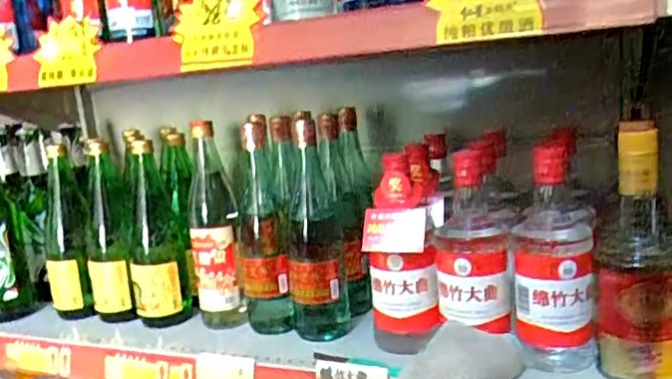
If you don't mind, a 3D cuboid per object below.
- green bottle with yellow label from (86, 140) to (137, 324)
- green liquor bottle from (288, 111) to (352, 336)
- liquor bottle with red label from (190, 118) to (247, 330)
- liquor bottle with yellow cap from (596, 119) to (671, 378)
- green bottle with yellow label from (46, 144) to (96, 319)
[{"bbox_3d":[-0.306,0.060,0.809,0.064,0.232,0.064,-9,11,-19],"label":"green bottle with yellow label"},{"bbox_3d":[-0.024,0.048,0.721,0.072,0.250,0.071,-6,11,-4],"label":"green liquor bottle"},{"bbox_3d":[-0.157,0.045,0.774,0.057,0.256,0.067,-6,11,-6],"label":"liquor bottle with red label"},{"bbox_3d":[0.286,0.056,0.567,0.071,0.234,0.084,0,12,25],"label":"liquor bottle with yellow cap"},{"bbox_3d":[-0.378,0.063,0.843,0.061,0.229,0.078,-11,12,-29],"label":"green bottle with yellow label"}]

